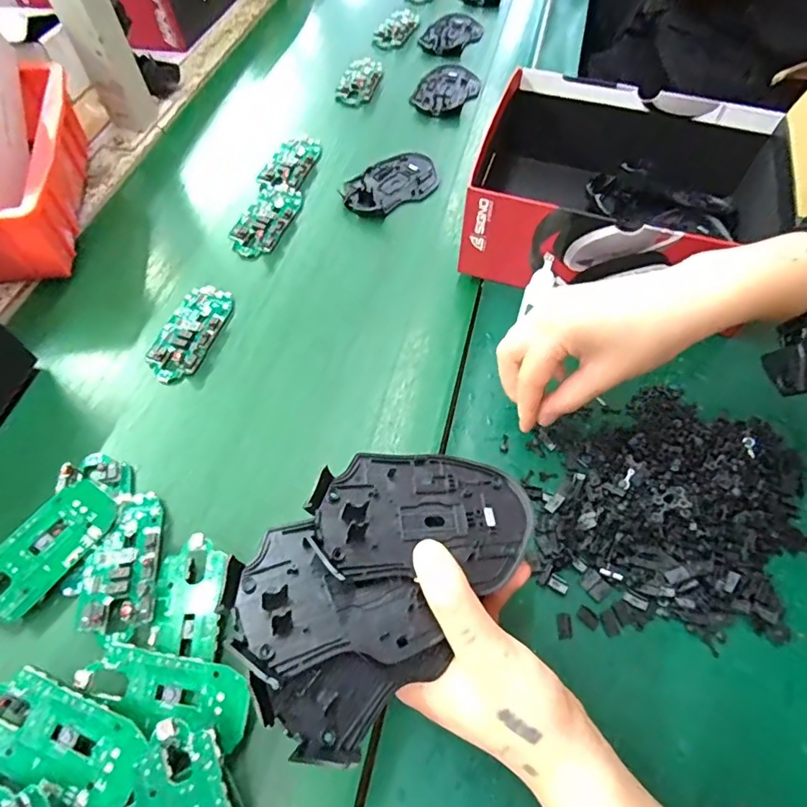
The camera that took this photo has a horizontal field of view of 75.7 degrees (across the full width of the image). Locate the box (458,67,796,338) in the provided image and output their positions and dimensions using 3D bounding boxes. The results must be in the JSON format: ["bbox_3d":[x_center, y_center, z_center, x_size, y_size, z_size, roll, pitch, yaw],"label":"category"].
[{"bbox_3d":[0.191,-0.183,0.459,0.242,0.093,0.191,13,60,9],"label":"box"}]

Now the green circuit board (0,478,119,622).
[{"bbox_3d":[-0.234,0.095,0.337,0.044,0.014,0.097,28,63,17],"label":"green circuit board"}]

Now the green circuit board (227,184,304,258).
[{"bbox_3d":[-0.137,-0.185,0.515,0.046,0.014,0.098,16,60,11],"label":"green circuit board"}]

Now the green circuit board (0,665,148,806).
[{"bbox_3d":[-0.186,0.179,0.278,0.097,0.011,0.045,19,61,12],"label":"green circuit board"}]

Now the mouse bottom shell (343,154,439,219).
[{"bbox_3d":[-0.014,-0.234,0.544,0.112,0.012,0.070,-33,63,-17],"label":"mouse bottom shell"}]

